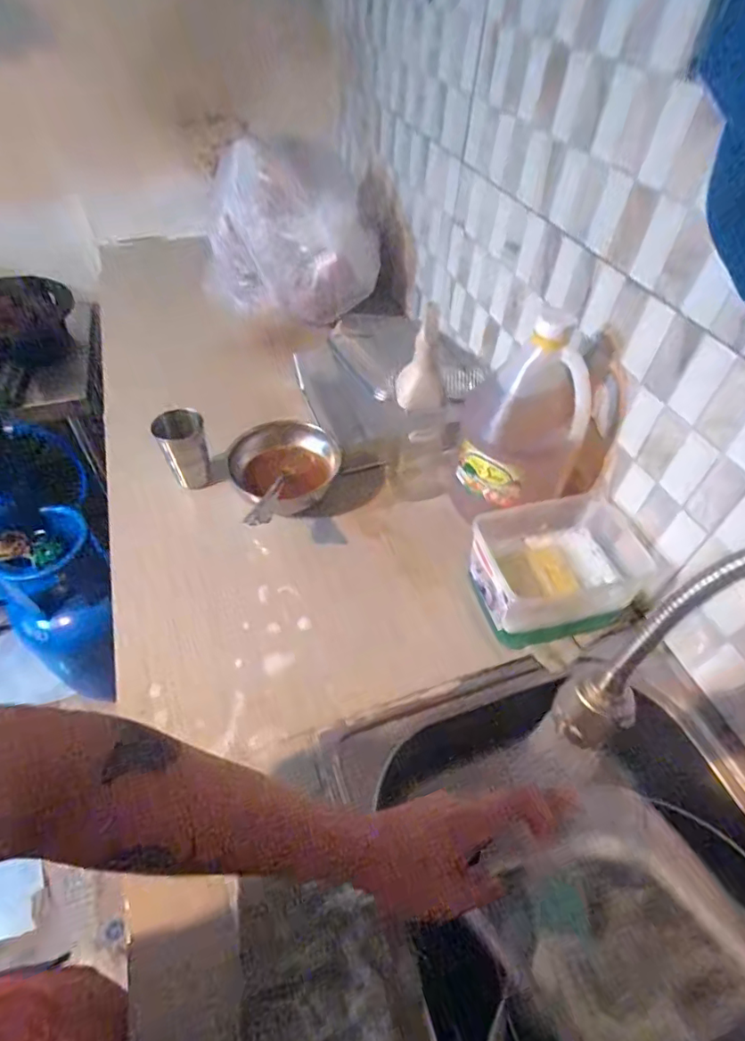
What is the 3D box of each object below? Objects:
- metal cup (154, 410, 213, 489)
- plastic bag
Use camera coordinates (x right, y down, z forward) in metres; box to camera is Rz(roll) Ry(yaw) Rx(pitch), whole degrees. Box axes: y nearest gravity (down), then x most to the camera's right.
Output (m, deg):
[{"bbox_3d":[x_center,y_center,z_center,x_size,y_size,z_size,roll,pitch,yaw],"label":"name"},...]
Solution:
[{"bbox_3d":[-0.258,-0.097,0.717,0.060,0.102,0.060,1,48,-1],"label":"metal cup"},{"bbox_3d":[-0.146,-0.489,0.924,0.292,0.256,0.175,-5,50,-5],"label":"plastic bag"}]

